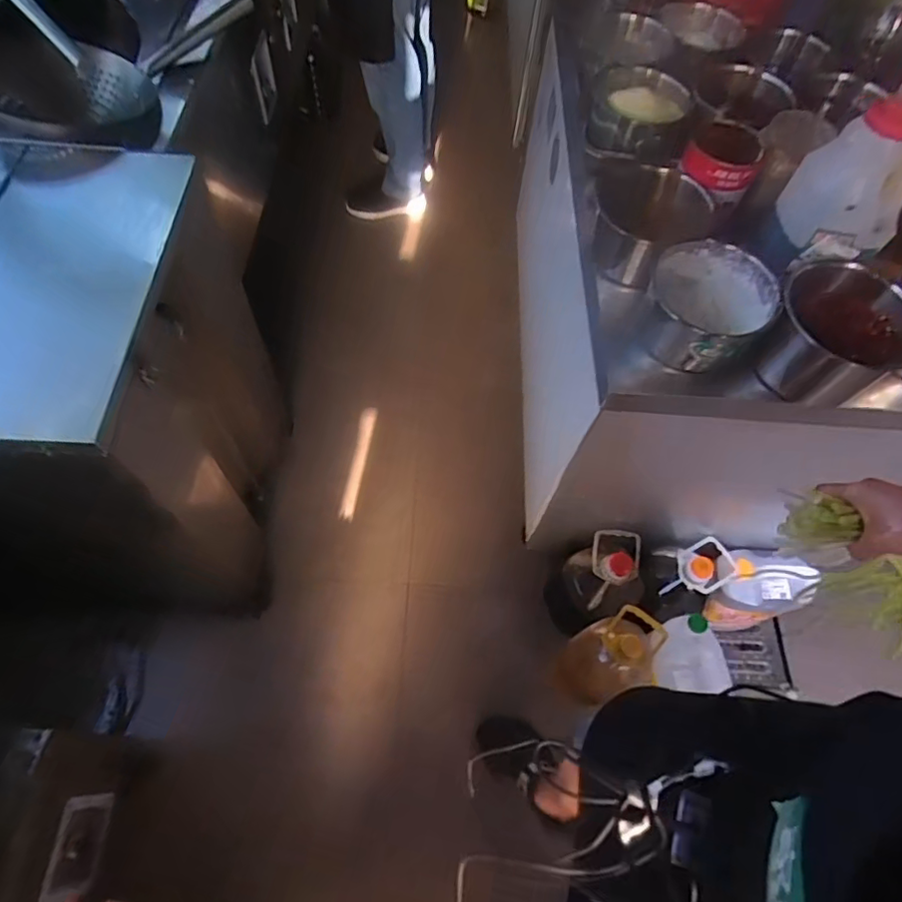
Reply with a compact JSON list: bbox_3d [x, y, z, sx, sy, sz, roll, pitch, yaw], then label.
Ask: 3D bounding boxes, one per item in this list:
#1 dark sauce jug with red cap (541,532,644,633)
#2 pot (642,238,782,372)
[{"bbox_3d":[0.308,0.293,1.259,0.174,0.378,0.157,40,66,17],"label":"dark sauce jug with red cap"},{"bbox_3d":[0.326,-0.179,0.745,0.141,0.121,0.150,1,61,-3],"label":"pot"}]

